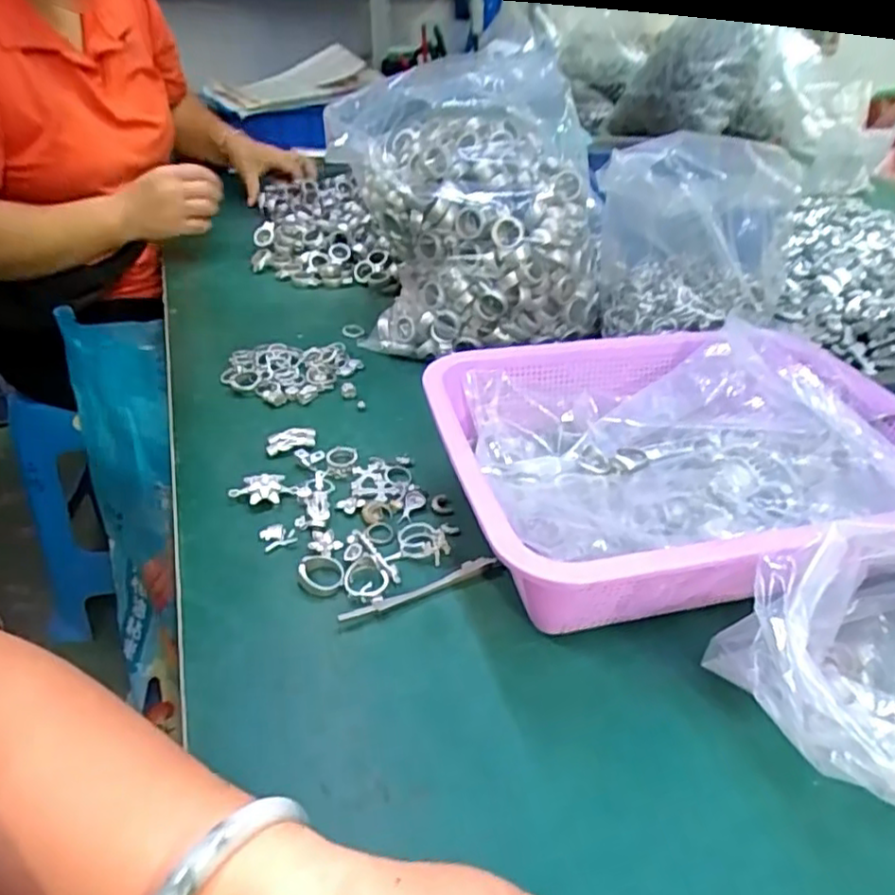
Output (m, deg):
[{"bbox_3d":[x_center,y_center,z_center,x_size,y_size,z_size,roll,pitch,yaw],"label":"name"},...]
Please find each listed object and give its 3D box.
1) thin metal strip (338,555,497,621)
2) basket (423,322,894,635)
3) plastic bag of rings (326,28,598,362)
[{"bbox_3d":[-0.017,0.084,0.394,0.099,0.005,0.009,-17,40,-23],"label":"thin metal strip"},{"bbox_3d":[0.148,0.011,0.427,0.297,0.082,0.227,-7,37,-11],"label":"basket"},{"bbox_3d":[0.019,-0.222,0.617,0.219,0.241,0.192,-7,37,-11],"label":"plastic bag of rings"}]

